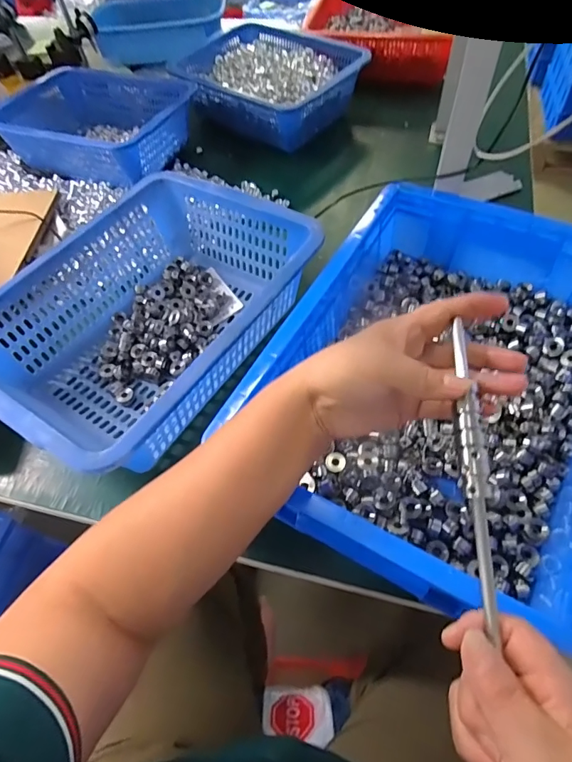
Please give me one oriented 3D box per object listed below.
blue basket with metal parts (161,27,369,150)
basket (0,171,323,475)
[{"bbox_3d":[-0.030,-0.541,0.834,0.300,0.088,0.222,32,65,23],"label":"blue basket with metal parts"},{"bbox_3d":[-0.151,-0.071,0.516,0.263,0.120,0.348,29,64,21],"label":"basket"}]

